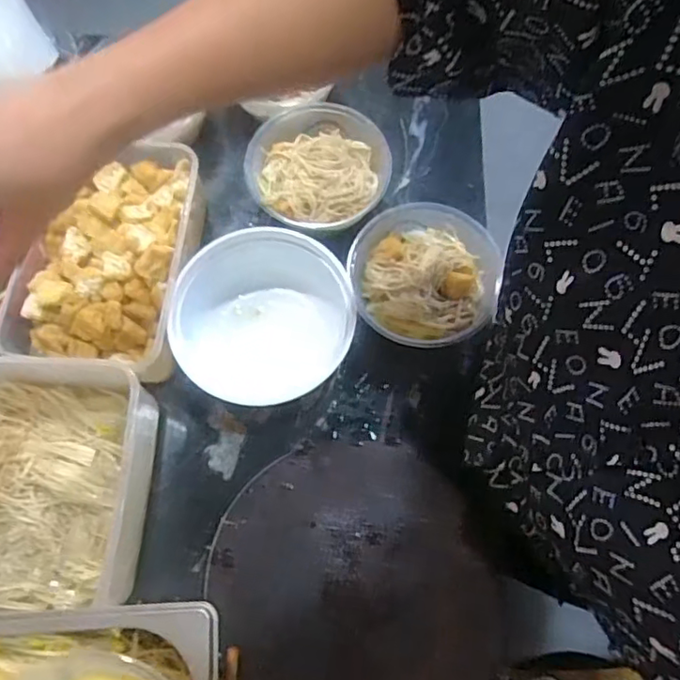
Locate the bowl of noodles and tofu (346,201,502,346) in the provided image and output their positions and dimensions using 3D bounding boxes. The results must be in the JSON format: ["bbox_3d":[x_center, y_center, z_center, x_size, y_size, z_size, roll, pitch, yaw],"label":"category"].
[{"bbox_3d":[0.077,-0.059,0.575,0.140,0.054,0.133,-1,70,2],"label":"bowl of noodles and tofu"}]

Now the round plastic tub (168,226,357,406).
[{"bbox_3d":[-0.071,-0.017,0.570,0.164,0.069,0.161,-1,70,2],"label":"round plastic tub"}]

